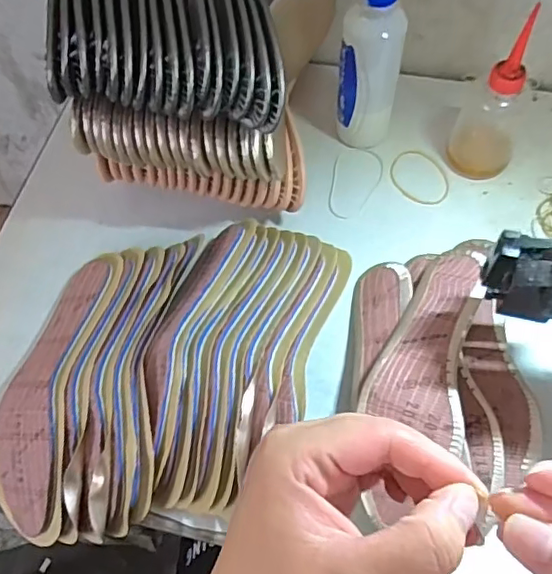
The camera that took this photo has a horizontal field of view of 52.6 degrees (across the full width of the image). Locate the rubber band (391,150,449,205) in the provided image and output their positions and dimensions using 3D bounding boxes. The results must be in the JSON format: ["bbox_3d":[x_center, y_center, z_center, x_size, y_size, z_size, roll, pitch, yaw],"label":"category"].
[{"bbox_3d":[0.151,-0.115,0.587,0.054,0.004,0.070,-41,71,-13],"label":"rubber band"}]

